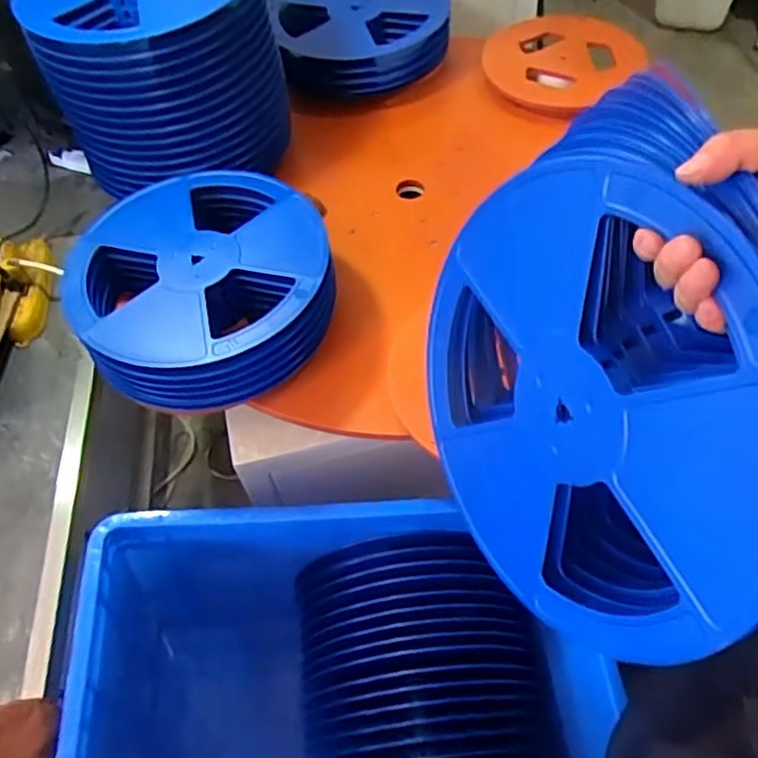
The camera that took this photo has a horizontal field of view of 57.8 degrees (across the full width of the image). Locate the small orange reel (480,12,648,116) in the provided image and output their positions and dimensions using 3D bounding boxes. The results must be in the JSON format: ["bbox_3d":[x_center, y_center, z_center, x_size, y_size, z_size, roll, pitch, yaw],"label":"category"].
[{"bbox_3d":[0.319,-0.554,1.185,0.279,0.043,0.256,-32,60,-17],"label":"small orange reel"}]

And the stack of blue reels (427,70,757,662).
[{"bbox_3d":[0.156,0.012,0.468,0.073,0.316,0.310,-10,58,-30],"label":"stack of blue reels"}]

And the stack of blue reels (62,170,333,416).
[{"bbox_3d":[-0.219,-0.122,0.878,0.310,0.088,0.319,-14,57,-6],"label":"stack of blue reels"}]

